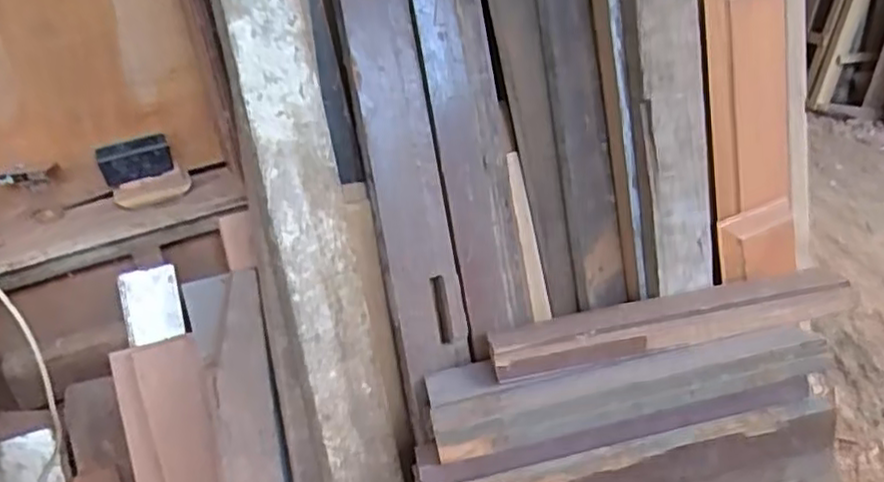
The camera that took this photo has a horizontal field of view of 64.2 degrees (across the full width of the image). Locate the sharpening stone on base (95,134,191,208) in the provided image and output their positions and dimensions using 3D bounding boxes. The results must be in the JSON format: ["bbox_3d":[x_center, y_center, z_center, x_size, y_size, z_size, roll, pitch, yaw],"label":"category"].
[{"bbox_3d":[-0.590,-0.139,1.404,0.147,0.120,0.061,-21,30,-23],"label":"sharpening stone on base"}]

